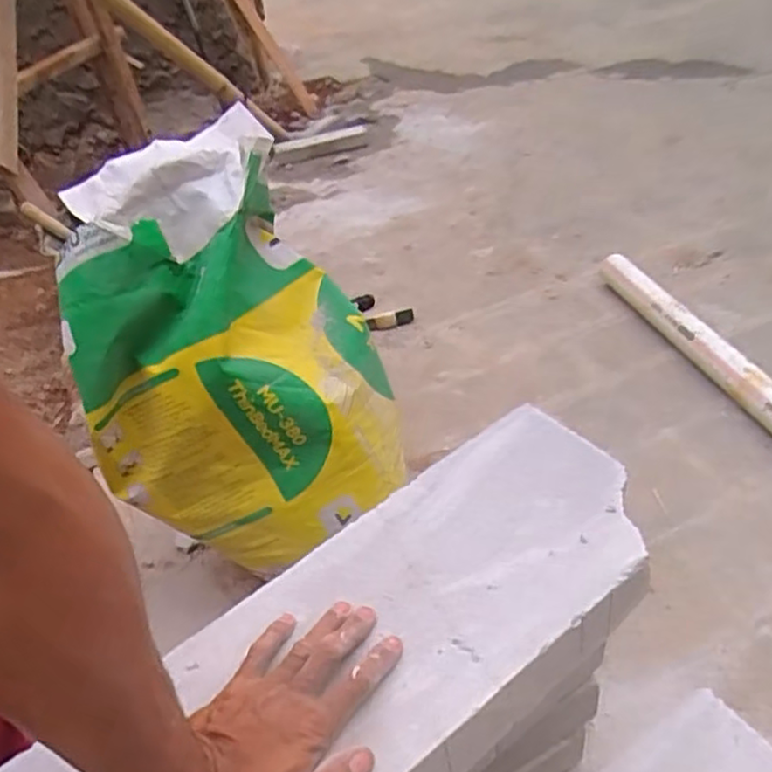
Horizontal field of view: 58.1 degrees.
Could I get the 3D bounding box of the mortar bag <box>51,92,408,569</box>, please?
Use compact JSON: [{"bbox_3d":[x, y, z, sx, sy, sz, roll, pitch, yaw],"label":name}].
[{"bbox_3d":[-0.179,-0.025,0.787,0.322,0.492,0.104,-30,14,-16],"label":"mortar bag"}]

